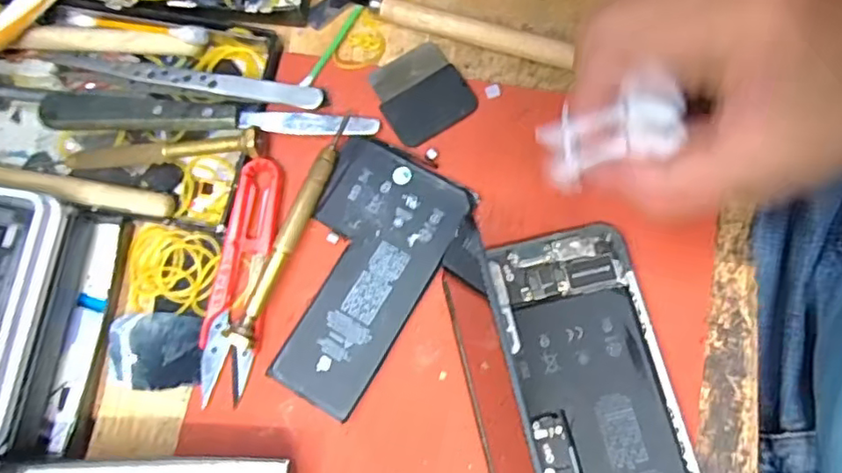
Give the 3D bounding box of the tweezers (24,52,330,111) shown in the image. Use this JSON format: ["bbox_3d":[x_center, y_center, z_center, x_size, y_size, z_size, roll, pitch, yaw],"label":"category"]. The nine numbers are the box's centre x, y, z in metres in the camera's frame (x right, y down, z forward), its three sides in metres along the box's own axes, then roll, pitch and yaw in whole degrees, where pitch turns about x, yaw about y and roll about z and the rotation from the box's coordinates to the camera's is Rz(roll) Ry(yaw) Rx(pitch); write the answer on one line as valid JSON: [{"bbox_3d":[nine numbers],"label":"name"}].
[{"bbox_3d":[-0.107,-0.069,0.278,0.127,0.009,0.011,7,77,5],"label":"tweezers"}]

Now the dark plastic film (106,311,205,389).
[{"bbox_3d":[-0.113,0.048,0.263,0.041,0.006,0.031,-5,77,2],"label":"dark plastic film"}]

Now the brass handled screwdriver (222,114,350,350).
[{"bbox_3d":[-0.052,-0.004,0.261,0.009,0.011,0.107,22,79,8],"label":"brass handled screwdriver"}]

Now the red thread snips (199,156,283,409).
[{"bbox_3d":[-0.076,0.017,0.262,0.023,0.010,0.101,7,77,5],"label":"red thread snips"}]

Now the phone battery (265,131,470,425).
[{"bbox_3d":[-0.027,0.015,0.260,0.059,0.007,0.108,27,80,9],"label":"phone battery"}]

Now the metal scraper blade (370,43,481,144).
[{"bbox_3d":[0.000,-0.066,0.279,0.039,0.004,0.041,-33,77,-5],"label":"metal scraper blade"}]

